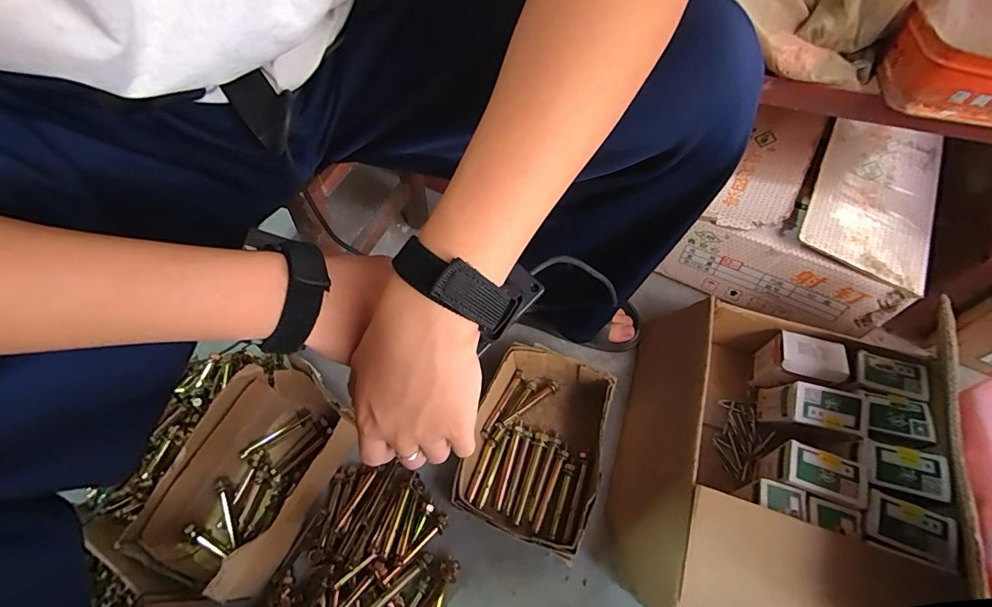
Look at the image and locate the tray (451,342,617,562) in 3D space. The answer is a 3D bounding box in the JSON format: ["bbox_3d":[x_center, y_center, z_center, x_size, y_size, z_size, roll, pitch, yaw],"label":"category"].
[{"bbox_3d":[0.052,0.178,0.551,0.151,0.066,0.220,12,59,13],"label":"tray"}]

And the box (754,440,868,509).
[{"bbox_3d":[0.344,0.198,0.484,0.082,0.094,0.049,19,61,16],"label":"box"}]

